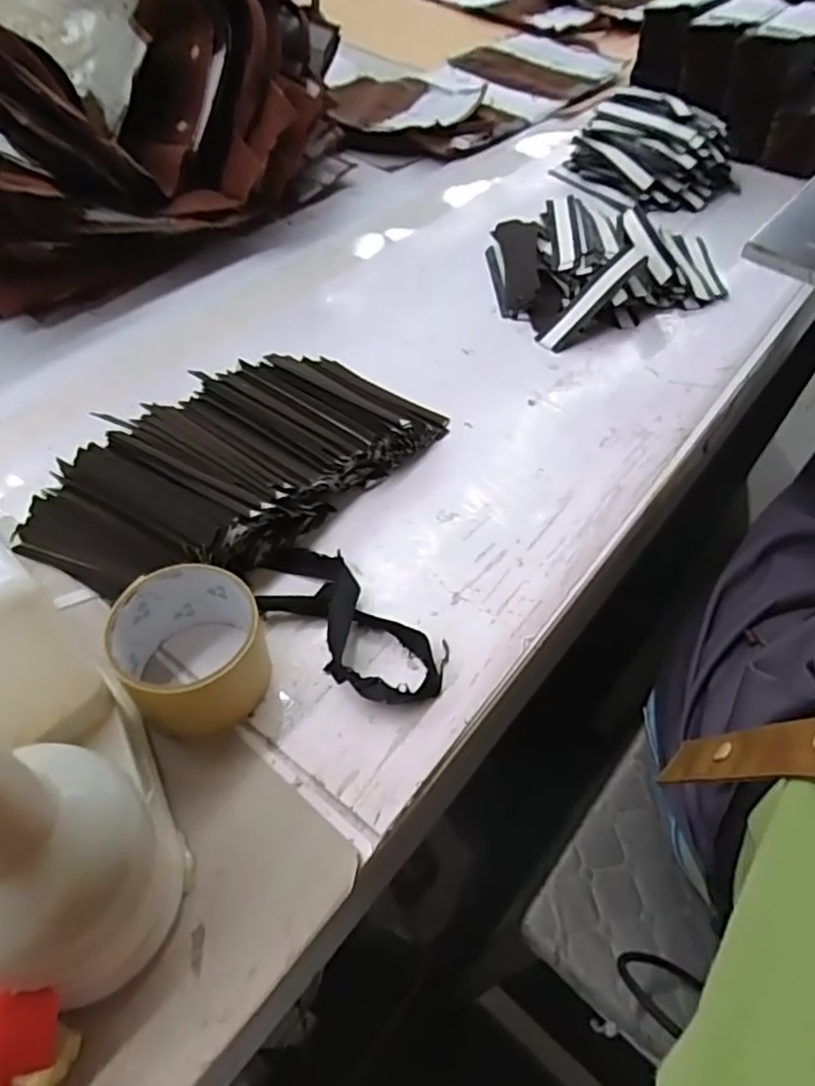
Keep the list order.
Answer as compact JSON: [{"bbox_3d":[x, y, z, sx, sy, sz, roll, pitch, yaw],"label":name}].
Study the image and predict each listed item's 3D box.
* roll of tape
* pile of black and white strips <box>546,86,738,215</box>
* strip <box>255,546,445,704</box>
[{"bbox_3d":[-0.130,0.064,0.389,0.083,0.059,0.083,2,53,-3],"label":"roll of tape"},{"bbox_3d":[0.316,-0.507,0.839,0.215,0.086,0.127,25,55,13],"label":"pile of black and white strips"},{"bbox_3d":[-0.043,0.049,0.430,0.153,0.018,0.064,35,58,20],"label":"strip"}]

